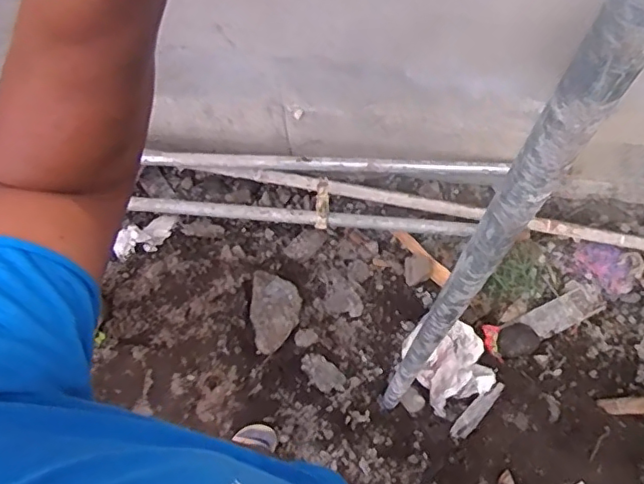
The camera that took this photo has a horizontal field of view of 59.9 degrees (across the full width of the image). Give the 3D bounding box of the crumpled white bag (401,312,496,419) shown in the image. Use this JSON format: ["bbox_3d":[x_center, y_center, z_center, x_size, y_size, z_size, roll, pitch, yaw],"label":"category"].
[{"bbox_3d":[0.383,0.354,1.691,0.241,0.086,0.260,-28,69,-9],"label":"crumpled white bag"}]

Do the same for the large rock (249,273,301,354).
[{"bbox_3d":[-0.144,0.224,1.719,0.145,0.075,0.272,3,55,-6],"label":"large rock"}]

